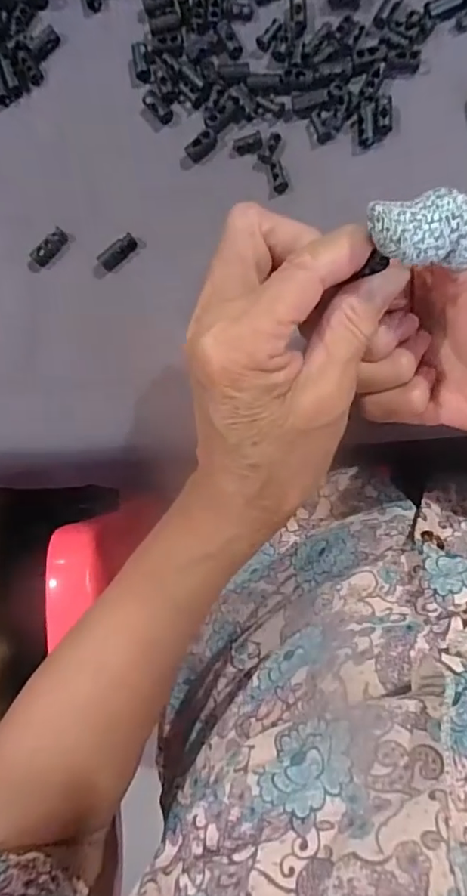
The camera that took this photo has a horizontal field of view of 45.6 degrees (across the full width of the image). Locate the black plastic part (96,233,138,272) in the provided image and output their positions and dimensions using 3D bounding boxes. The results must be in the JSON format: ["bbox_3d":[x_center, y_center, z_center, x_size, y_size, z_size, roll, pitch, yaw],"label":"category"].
[{"bbox_3d":[-0.066,-0.112,0.319,0.024,0.010,0.010,-42,82,5],"label":"black plastic part"}]

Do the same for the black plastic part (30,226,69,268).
[{"bbox_3d":[-0.108,-0.118,0.325,0.010,0.007,0.024,39,93,9],"label":"black plastic part"}]

